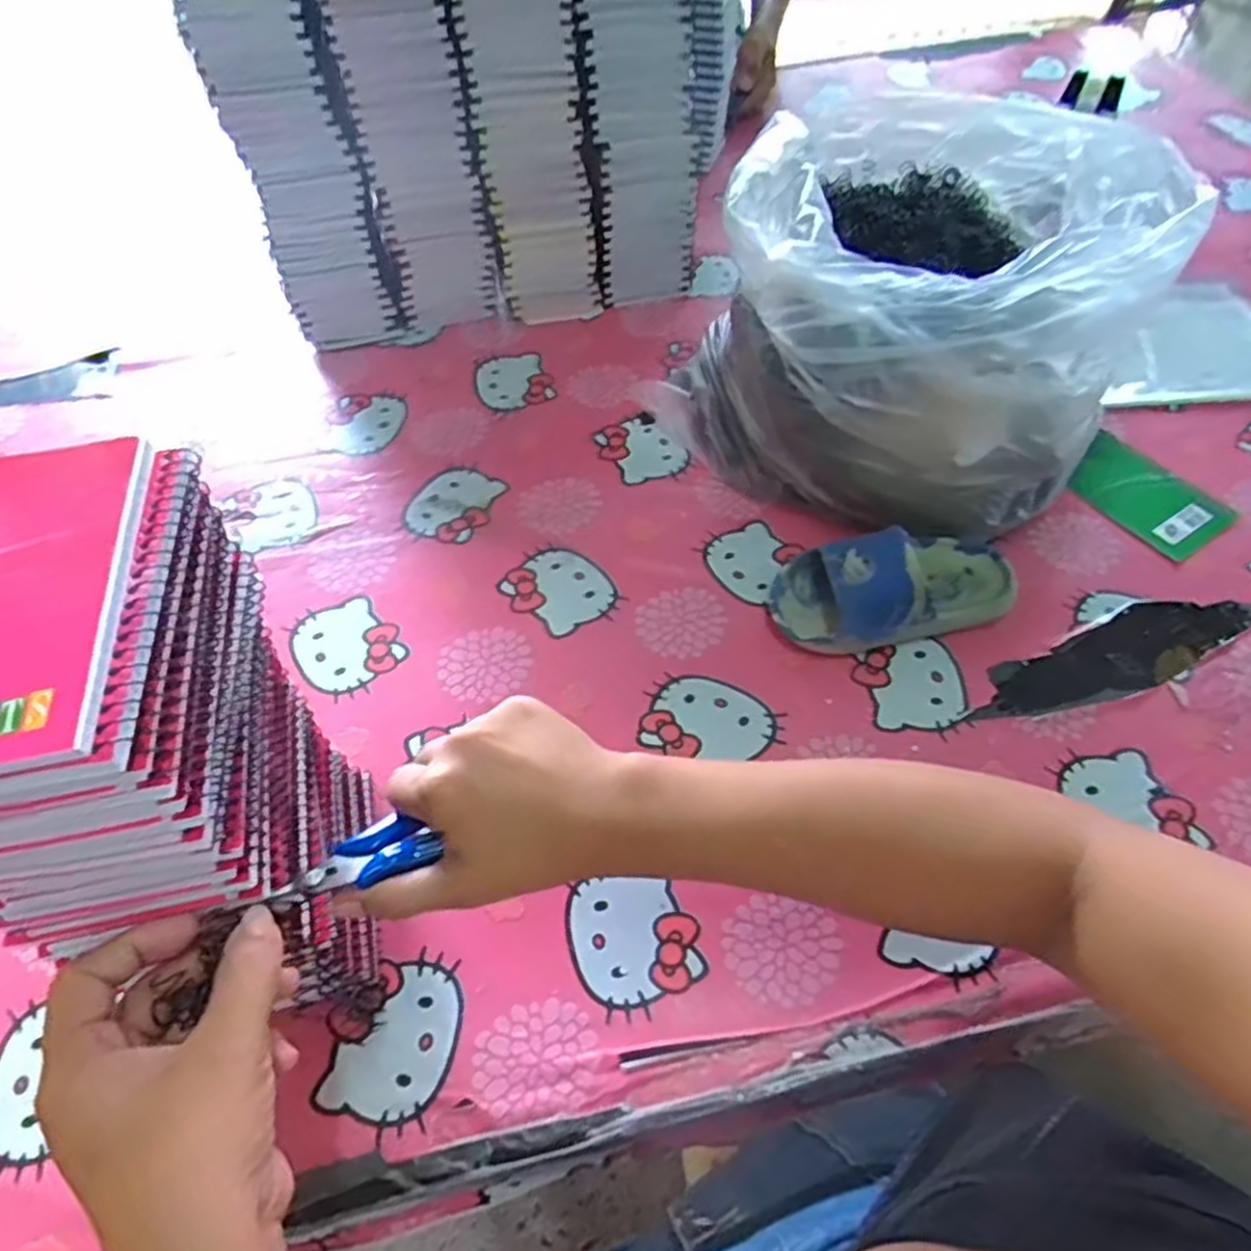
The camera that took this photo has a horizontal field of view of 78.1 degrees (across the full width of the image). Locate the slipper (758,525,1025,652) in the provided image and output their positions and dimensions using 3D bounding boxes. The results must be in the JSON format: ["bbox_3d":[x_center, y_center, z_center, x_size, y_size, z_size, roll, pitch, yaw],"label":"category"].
[{"bbox_3d":[0.196,-0.031,0.552,0.179,0.061,0.081,-7,55,-3],"label":"slipper"}]

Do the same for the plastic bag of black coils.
[{"bbox_3d":[0.219,-0.256,0.619,0.319,0.209,0.314,26,60,18],"label":"plastic bag of black coils"}]

